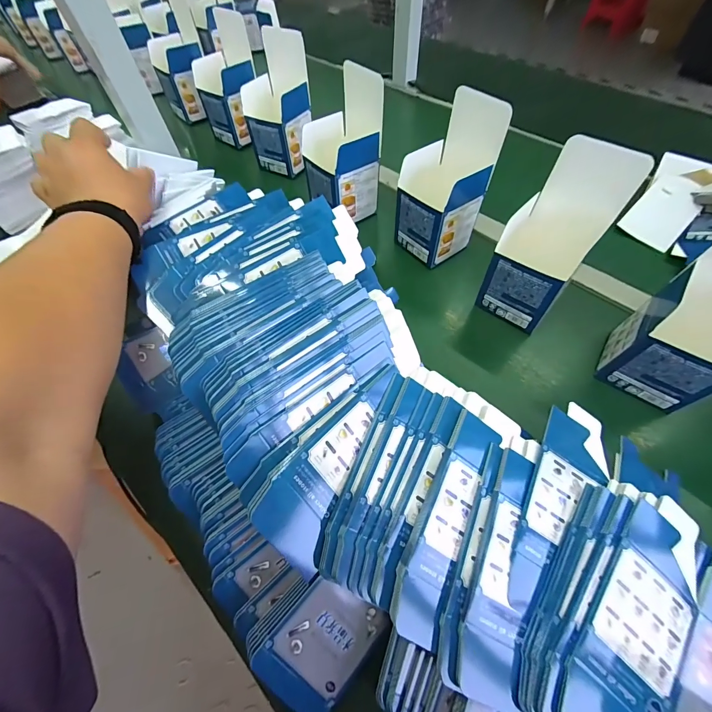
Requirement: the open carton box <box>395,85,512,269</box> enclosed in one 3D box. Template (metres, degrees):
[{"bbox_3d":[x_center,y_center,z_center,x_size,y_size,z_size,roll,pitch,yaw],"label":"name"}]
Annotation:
[{"bbox_3d":[0.104,-0.221,0.433,0.089,0.174,0.095,-37,64,-17],"label":"open carton box"}]

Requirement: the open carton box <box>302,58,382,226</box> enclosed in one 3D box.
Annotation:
[{"bbox_3d":[-0.026,-0.301,0.491,0.098,0.164,0.101,-34,63,-15],"label":"open carton box"}]

